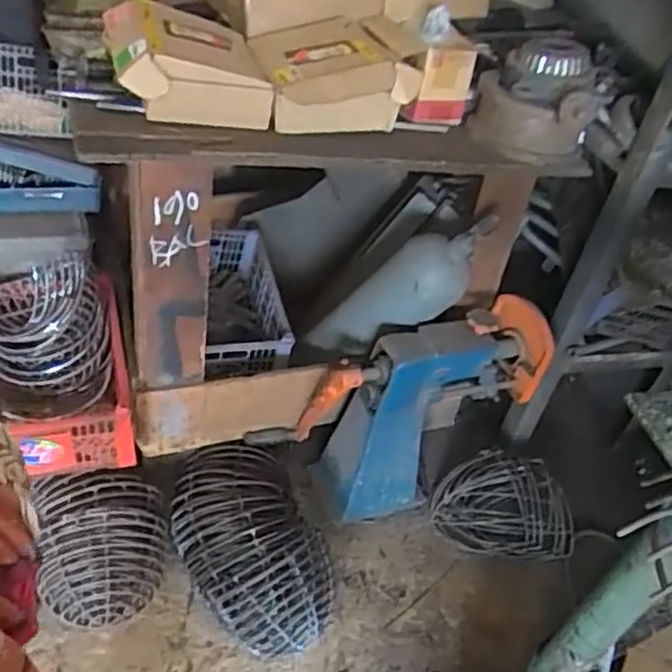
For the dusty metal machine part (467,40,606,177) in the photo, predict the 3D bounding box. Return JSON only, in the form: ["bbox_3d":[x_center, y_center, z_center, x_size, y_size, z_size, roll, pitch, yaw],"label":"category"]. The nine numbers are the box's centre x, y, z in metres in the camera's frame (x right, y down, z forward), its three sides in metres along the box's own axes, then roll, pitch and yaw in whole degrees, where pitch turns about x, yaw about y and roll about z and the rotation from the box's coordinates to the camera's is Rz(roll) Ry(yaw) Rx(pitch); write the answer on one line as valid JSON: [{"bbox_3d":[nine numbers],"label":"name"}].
[{"bbox_3d":[0.371,-0.413,1.307,0.243,0.196,0.159,18,39,7],"label":"dusty metal machine part"}]

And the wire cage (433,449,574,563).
[{"bbox_3d":[0.365,0.358,1.546,0.298,0.121,0.207,12,39,0],"label":"wire cage"}]

